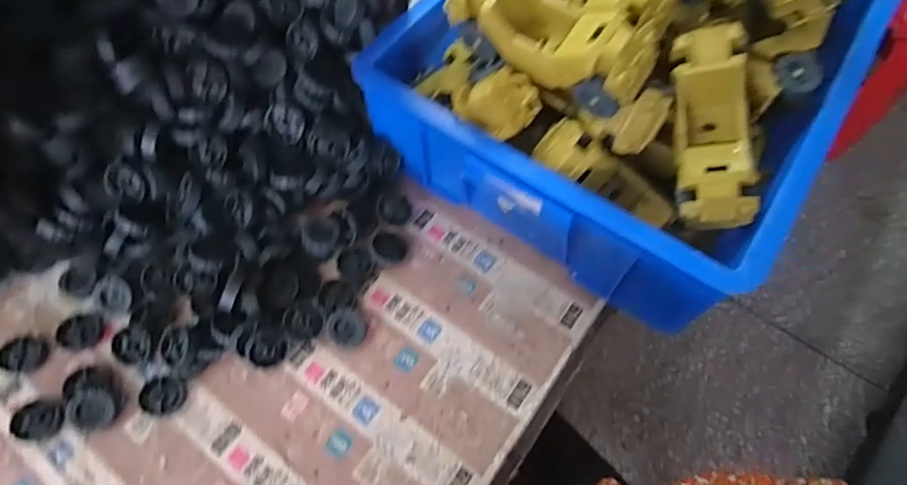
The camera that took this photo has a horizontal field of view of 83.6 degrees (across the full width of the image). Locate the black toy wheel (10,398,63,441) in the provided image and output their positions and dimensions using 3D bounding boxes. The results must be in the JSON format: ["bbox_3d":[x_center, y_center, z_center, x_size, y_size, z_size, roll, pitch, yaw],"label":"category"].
[{"bbox_3d":[-0.366,0.156,0.449,0.041,0.010,0.033,0,64,-2],"label":"black toy wheel"}]

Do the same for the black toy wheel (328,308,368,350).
[{"bbox_3d":[-0.102,0.083,0.492,0.037,0.016,0.037,0,89,-12],"label":"black toy wheel"}]

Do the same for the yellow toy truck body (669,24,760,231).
[{"bbox_3d":[0.209,-0.091,0.412,0.057,0.057,0.159,-1,84,2],"label":"yellow toy truck body"}]

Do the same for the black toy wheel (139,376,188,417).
[{"bbox_3d":[-0.265,0.140,0.462,0.038,0.009,0.034,6,64,1],"label":"black toy wheel"}]

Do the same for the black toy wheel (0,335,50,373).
[{"bbox_3d":[-0.402,0.104,0.475,0.040,0.011,0.033,15,65,5],"label":"black toy wheel"}]

